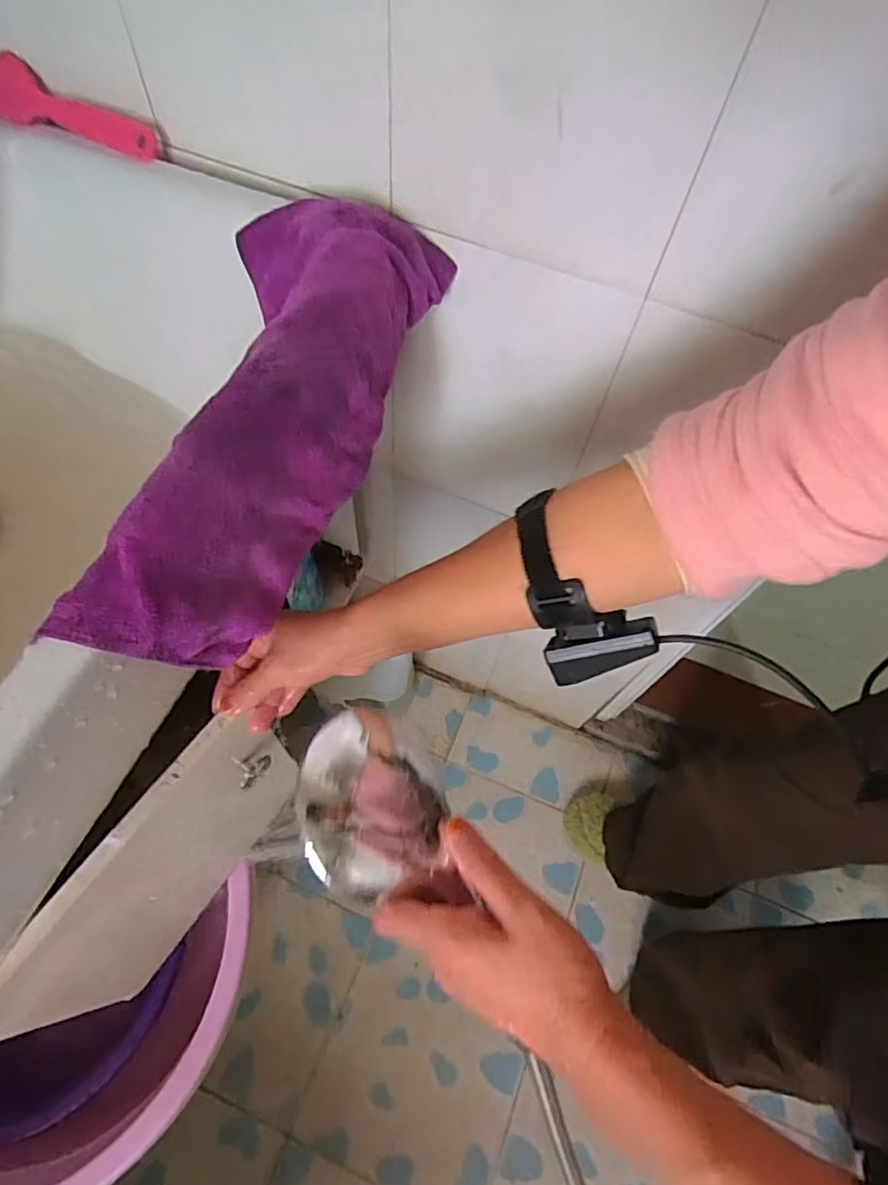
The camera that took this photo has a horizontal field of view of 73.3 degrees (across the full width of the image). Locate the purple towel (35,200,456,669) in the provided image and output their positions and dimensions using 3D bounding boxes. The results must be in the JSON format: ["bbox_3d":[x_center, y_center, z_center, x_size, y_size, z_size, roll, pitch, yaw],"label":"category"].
[{"bbox_3d":[-0.115,-0.109,0.388,0.127,0.101,0.348,16,62,4],"label":"purple towel"}]

